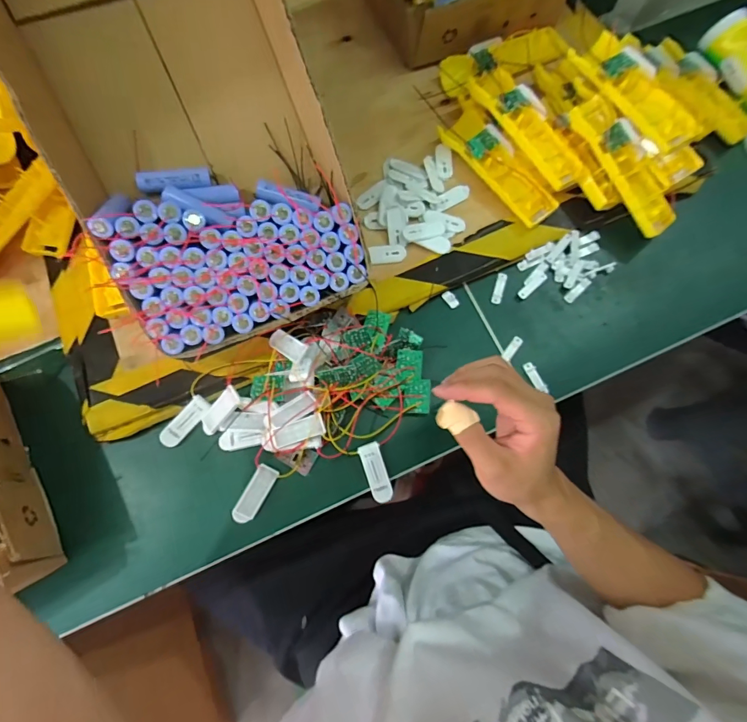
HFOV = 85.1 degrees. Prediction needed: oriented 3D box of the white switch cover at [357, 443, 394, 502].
[{"bbox_3d":[0.003,0.111,0.404,0.021,0.004,0.059,-18,89,-4],"label":"white switch cover"}]

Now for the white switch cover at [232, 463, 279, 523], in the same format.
[{"bbox_3d":[-0.116,0.130,0.396,0.021,0.006,0.057,30,77,8],"label":"white switch cover"}]

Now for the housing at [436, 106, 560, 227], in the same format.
[{"bbox_3d":[0.142,-0.223,0.470,0.052,0.026,0.160,-32,77,-8],"label":"housing"}]

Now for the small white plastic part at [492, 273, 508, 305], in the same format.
[{"bbox_3d":[0.142,-0.082,0.456,0.012,0.004,0.039,16,76,5],"label":"small white plastic part"}]

